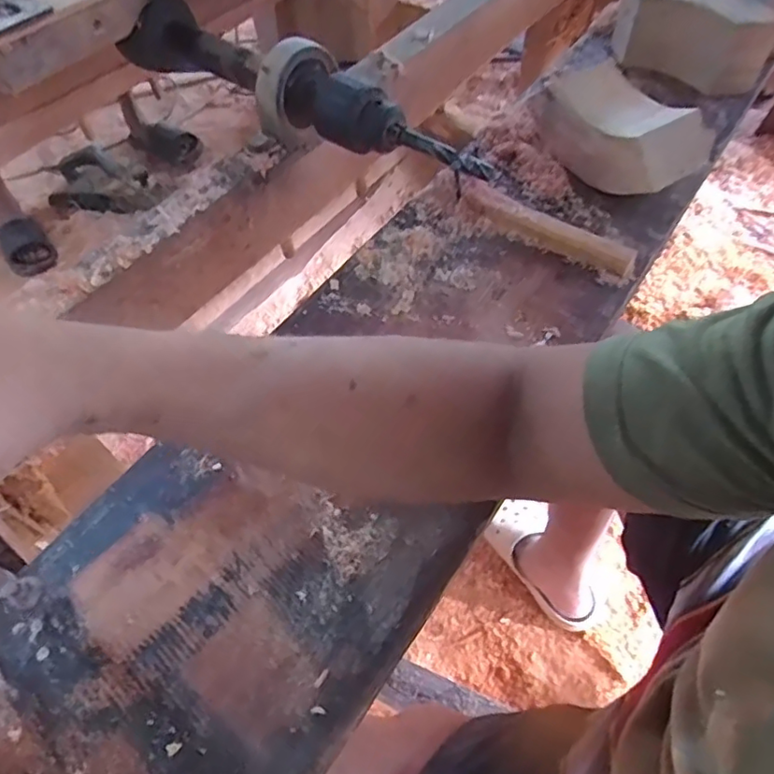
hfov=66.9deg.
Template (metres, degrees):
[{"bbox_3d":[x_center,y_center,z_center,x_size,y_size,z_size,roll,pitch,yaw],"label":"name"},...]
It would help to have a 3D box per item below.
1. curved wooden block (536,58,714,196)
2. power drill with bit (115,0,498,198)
[{"bbox_3d":[0.224,-0.255,0.570,0.090,0.071,0.157,-35,62,-18],"label":"curved wooden block"},{"bbox_3d":[-0.103,-0.311,0.609,0.479,0.077,0.081,31,64,21],"label":"power drill with bit"}]

